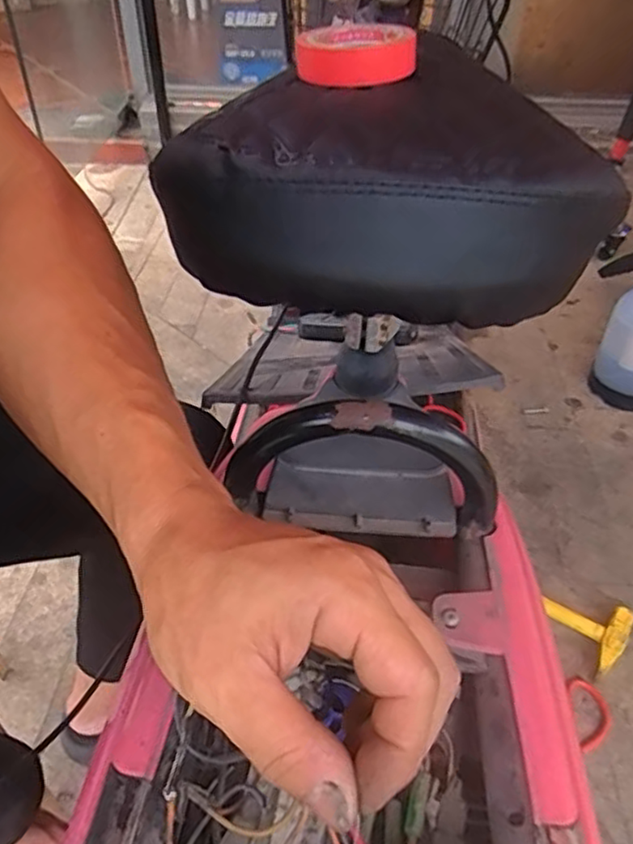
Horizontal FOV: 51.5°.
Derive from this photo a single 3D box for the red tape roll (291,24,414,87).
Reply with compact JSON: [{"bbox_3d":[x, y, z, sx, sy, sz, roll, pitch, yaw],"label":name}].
[{"bbox_3d":[0.018,-0.173,0.309,0.055,0.017,0.047,2,41,1],"label":"red tape roll"}]

